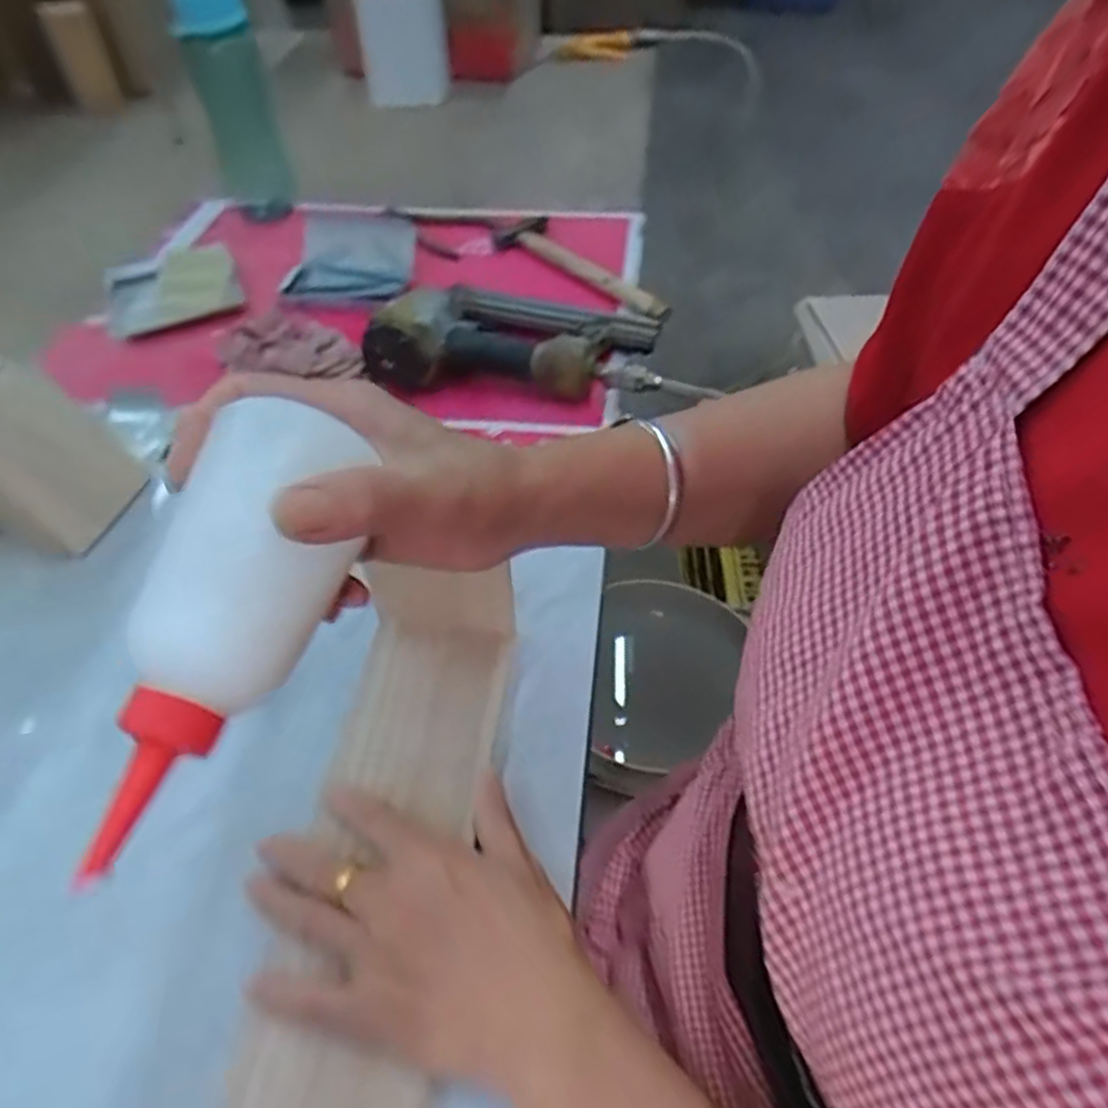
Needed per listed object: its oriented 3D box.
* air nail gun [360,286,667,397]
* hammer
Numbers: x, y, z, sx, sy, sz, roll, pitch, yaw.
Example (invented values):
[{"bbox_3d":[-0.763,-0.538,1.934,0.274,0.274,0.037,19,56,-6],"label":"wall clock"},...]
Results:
[{"bbox_3d":[-0.034,-0.202,0.708,0.249,0.052,0.160,3,47,3],"label":"air nail gun"},{"bbox_3d":[0.029,-0.296,0.819,0.069,0.022,0.255,-28,52,-23],"label":"hammer"}]

